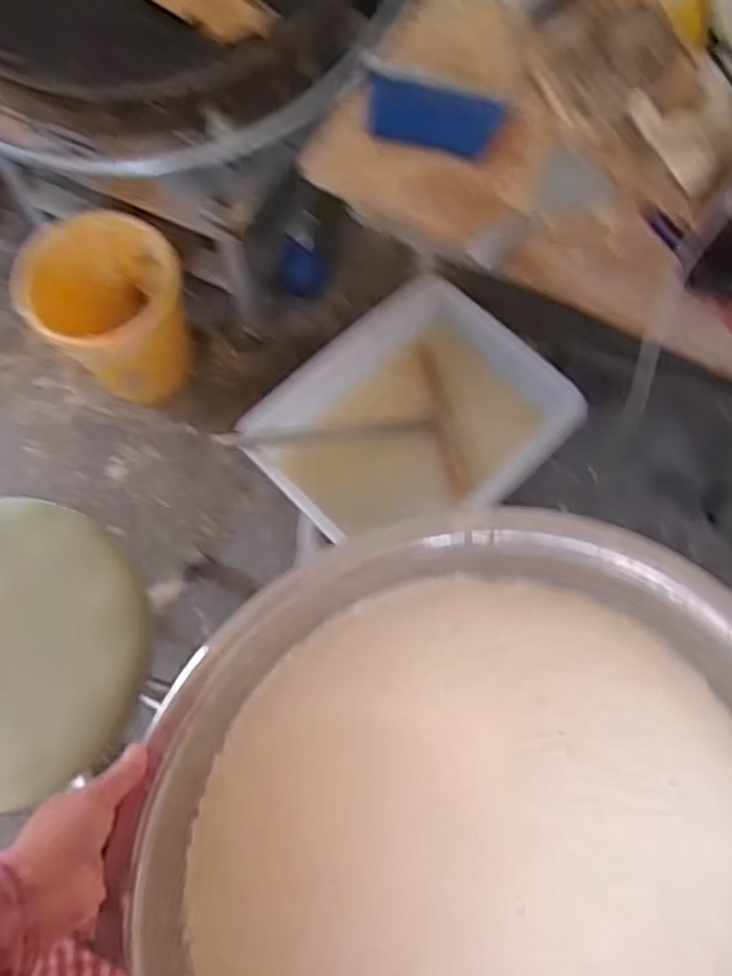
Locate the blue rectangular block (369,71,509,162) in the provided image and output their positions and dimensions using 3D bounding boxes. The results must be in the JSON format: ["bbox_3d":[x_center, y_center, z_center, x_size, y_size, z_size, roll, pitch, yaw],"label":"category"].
[{"bbox_3d":[0.079,-0.455,0.900,0.168,0.008,0.092,18,73,7],"label":"blue rectangular block"}]

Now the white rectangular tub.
[{"bbox_3d":[0.057,-0.078,0.954,0.348,0.080,0.289,-41,76,-12],"label":"white rectangular tub"}]

